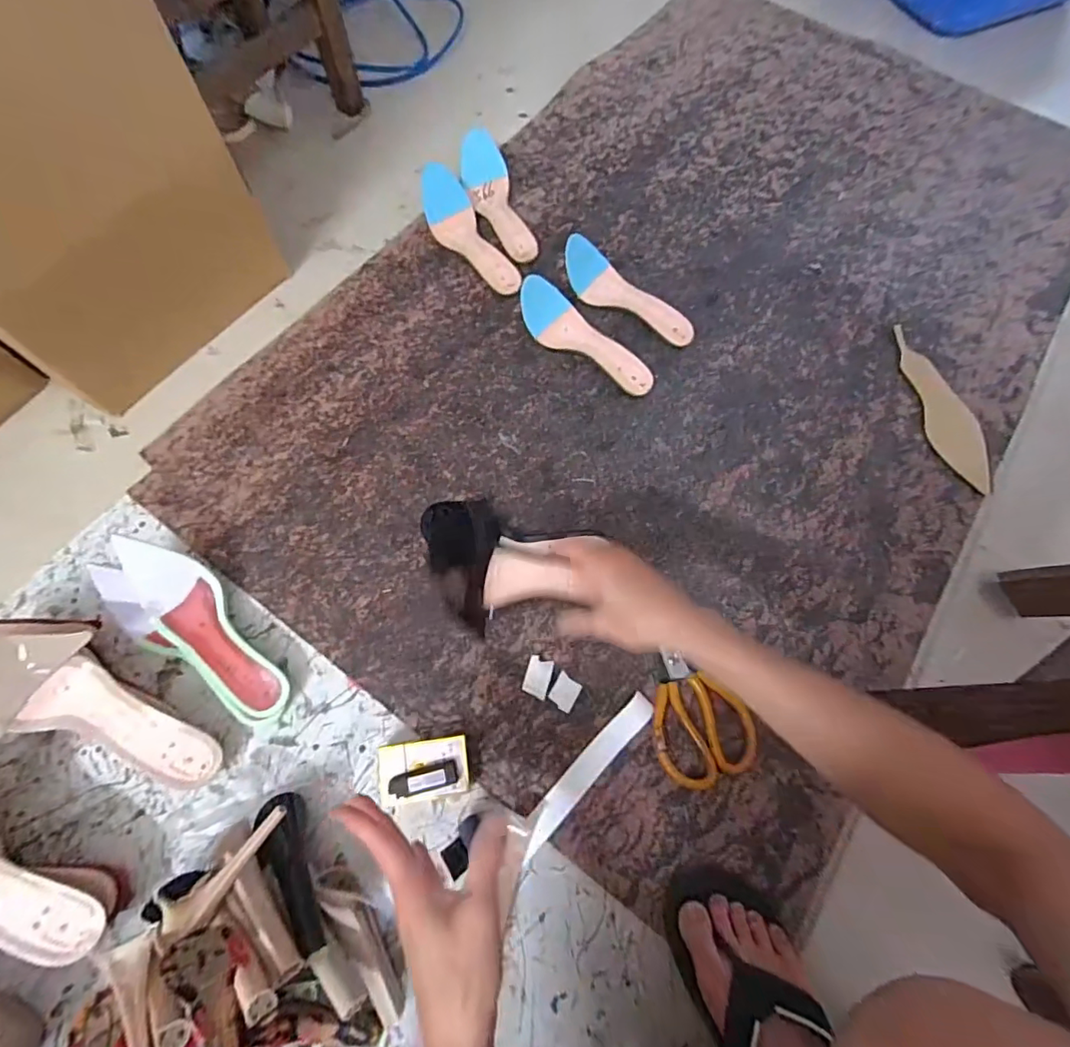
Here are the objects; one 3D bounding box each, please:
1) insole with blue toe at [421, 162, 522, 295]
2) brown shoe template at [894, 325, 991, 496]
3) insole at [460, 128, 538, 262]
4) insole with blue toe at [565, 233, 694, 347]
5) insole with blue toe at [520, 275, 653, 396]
[{"bbox_3d":[-0.108,-0.445,0.782,0.077,0.041,0.238,-27,73,-11],"label":"insole with blue toe"},{"bbox_3d":[0.575,-0.166,0.721,0.074,0.009,0.260,-4,70,-4],"label":"brown shoe template"},{"bbox_3d":[-0.061,-0.512,0.809,0.075,0.051,0.236,-16,71,-8],"label":"insole"},{"bbox_3d":[0.140,-0.337,0.744,0.214,0.060,0.074,29,71,8],"label":"insole with blue toe"},{"bbox_3d":[0.077,-0.264,0.716,0.214,0.063,0.074,30,71,9],"label":"insole with blue toe"}]

